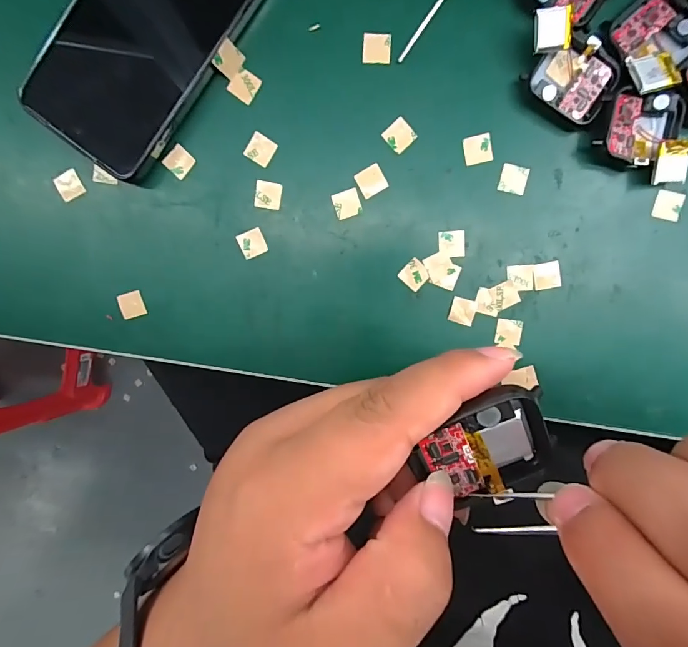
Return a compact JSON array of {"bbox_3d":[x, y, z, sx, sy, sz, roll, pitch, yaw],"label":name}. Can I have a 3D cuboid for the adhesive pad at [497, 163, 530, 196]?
[{"bbox_3d":[0.099,-0.083,0.237,0.016,0.004,0.016,12,99,0],"label":"adhesive pad"}]

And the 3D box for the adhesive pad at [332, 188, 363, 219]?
[{"bbox_3d":[0.002,-0.070,0.243,0.015,0.004,0.016,-18,98,5],"label":"adhesive pad"}]

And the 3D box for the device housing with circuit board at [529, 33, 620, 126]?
[{"bbox_3d":[0.124,-0.133,0.224,0.043,0.011,0.036,30,99,-2],"label":"device housing with circuit board"}]

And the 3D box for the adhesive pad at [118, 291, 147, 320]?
[{"bbox_3d":[-0.132,-0.011,0.257,0.015,0.004,0.015,-15,98,5],"label":"adhesive pad"}]

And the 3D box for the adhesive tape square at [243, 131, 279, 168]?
[{"bbox_3d":[-0.049,-0.102,0.241,0.015,0.004,0.016,32,99,-3],"label":"adhesive tape square"}]

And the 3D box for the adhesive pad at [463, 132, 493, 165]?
[{"bbox_3d":[0.077,-0.100,0.236,0.015,0.004,0.015,-12,98,4],"label":"adhesive pad"}]

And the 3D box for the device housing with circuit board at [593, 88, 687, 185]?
[{"bbox_3d":[0.164,-0.101,0.226,0.047,0.014,0.045,5,99,2],"label":"device housing with circuit board"}]

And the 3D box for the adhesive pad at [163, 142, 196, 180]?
[{"bbox_3d":[-0.098,-0.096,0.244,0.015,0.004,0.016,40,99,-4],"label":"adhesive pad"}]

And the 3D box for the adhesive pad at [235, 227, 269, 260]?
[{"bbox_3d":[-0.056,-0.048,0.249,0.015,0.004,0.015,-24,97,6],"label":"adhesive pad"}]

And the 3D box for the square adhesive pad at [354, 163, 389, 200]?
[{"bbox_3d":[0.016,-0.083,0.241,0.016,0.004,0.016,-27,97,6],"label":"square adhesive pad"}]

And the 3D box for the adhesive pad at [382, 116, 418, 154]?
[{"bbox_3d":[0.032,-0.108,0.236,0.015,0.004,0.015,-43,95,8],"label":"adhesive pad"}]

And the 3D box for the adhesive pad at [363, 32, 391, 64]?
[{"bbox_3d":[0.019,-0.154,0.230,0.015,0.004,0.015,2,99,2],"label":"adhesive pad"}]

